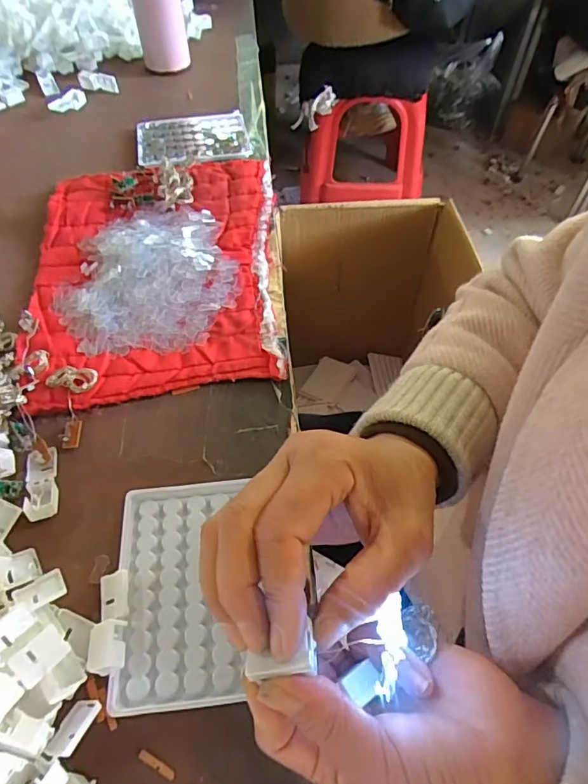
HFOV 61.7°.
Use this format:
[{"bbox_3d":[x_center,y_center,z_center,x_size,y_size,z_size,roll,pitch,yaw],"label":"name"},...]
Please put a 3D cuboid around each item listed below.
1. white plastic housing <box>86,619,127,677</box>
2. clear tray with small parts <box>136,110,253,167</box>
[{"bbox_3d":[-0.105,0.144,0.279,0.021,0.014,0.027,-6,56,-6],"label":"white plastic housing"},{"bbox_3d":[-0.119,-0.302,0.587,0.131,0.012,0.098,-13,57,-11],"label":"clear tray with small parts"}]

